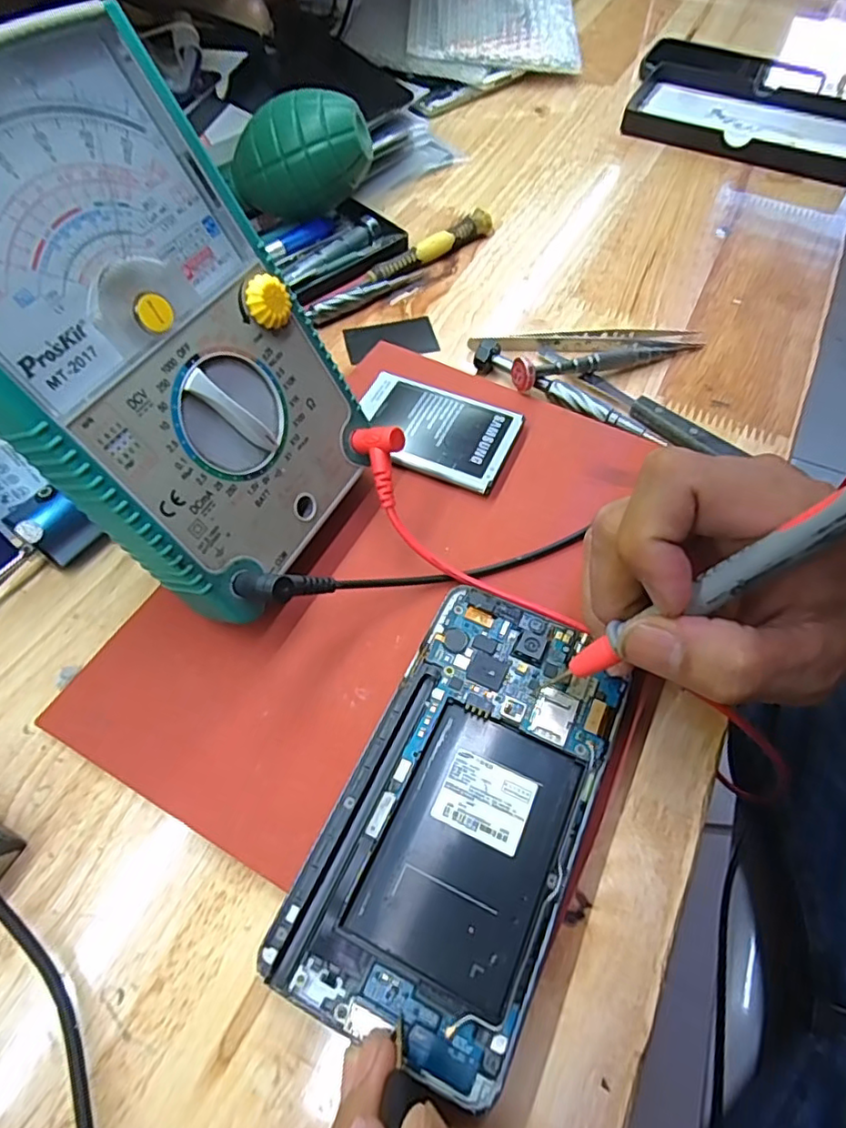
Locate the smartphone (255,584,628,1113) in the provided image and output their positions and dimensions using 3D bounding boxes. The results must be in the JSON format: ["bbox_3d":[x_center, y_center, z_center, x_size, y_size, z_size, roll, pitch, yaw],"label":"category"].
[{"bbox_3d":[0.015,0.079,0.204,0.076,0.005,0.145,24,61,12],"label":"smartphone"}]

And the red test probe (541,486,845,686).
[{"bbox_3d":[0.091,0.000,0.161,0.006,0.141,0.011,9,51,-38],"label":"red test probe"}]

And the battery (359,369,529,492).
[{"bbox_3d":[0.005,-0.066,0.292,0.078,0.008,0.051,22,61,11],"label":"battery"}]

